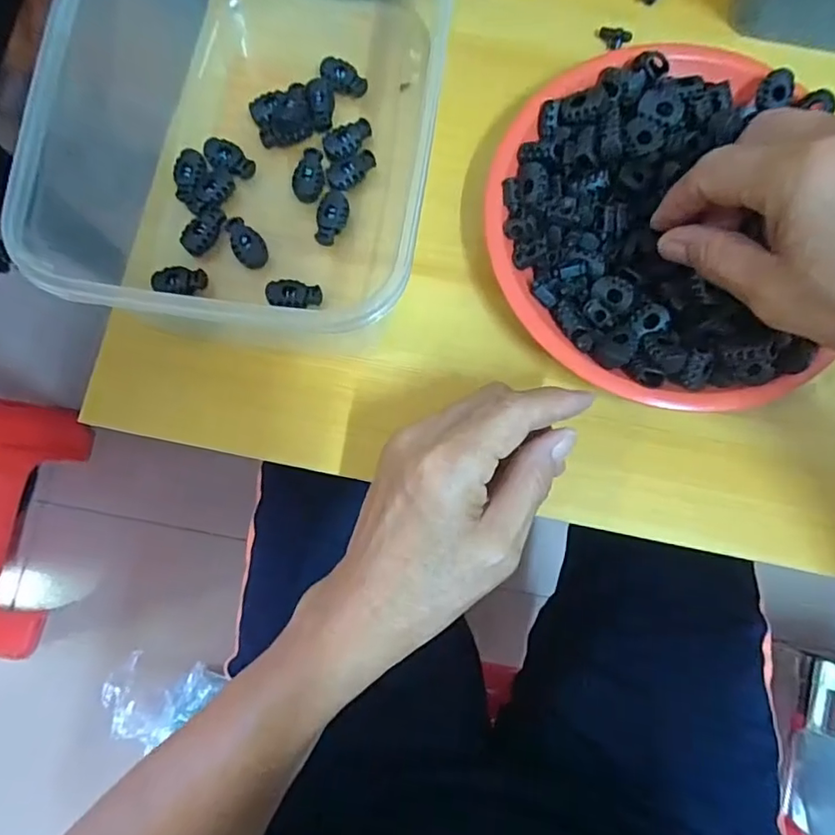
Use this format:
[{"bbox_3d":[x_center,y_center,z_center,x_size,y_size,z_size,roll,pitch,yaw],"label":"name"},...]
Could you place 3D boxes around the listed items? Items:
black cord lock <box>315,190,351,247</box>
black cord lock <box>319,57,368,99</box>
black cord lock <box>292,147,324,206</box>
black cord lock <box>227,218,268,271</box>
[{"bbox_3d":[-0.046,-0.109,0.304,0.016,0.007,0.030,12,79,2],"label":"black cord lock"},{"bbox_3d":[-0.043,-0.193,0.318,0.027,0.009,0.017,27,80,5],"label":"black cord lock"},{"bbox_3d":[-0.060,-0.135,0.309,0.016,0.007,0.030,5,79,1],"label":"black cord lock"},{"bbox_3d":[-0.093,-0.096,0.302,0.017,0.008,0.031,-24,80,-4],"label":"black cord lock"}]

